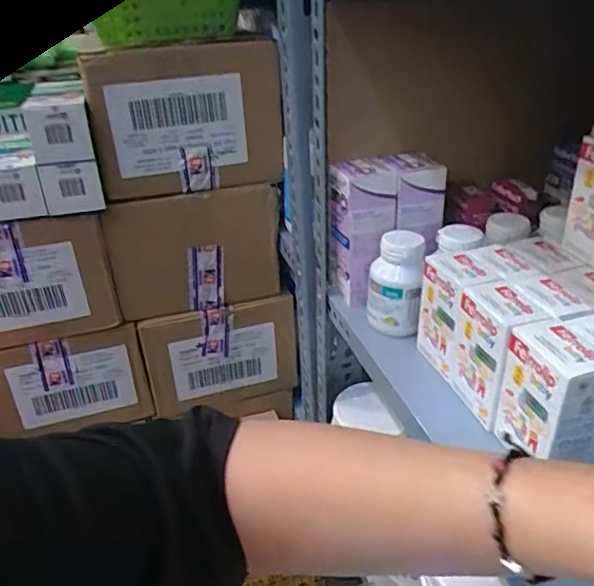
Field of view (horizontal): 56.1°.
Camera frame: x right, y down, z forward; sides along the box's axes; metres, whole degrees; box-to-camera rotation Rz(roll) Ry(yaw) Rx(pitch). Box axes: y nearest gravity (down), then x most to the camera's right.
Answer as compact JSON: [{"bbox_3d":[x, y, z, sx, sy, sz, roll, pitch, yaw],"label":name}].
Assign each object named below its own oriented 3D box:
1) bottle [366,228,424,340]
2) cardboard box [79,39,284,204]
[{"bbox_3d":[0.090,-0.008,0.514,0.051,0.087,0.044,3,31,9],"label":"bottle"},{"bbox_3d":[-0.126,-0.216,0.682,0.211,0.159,0.147,-4,30,-3],"label":"cardboard box"}]

